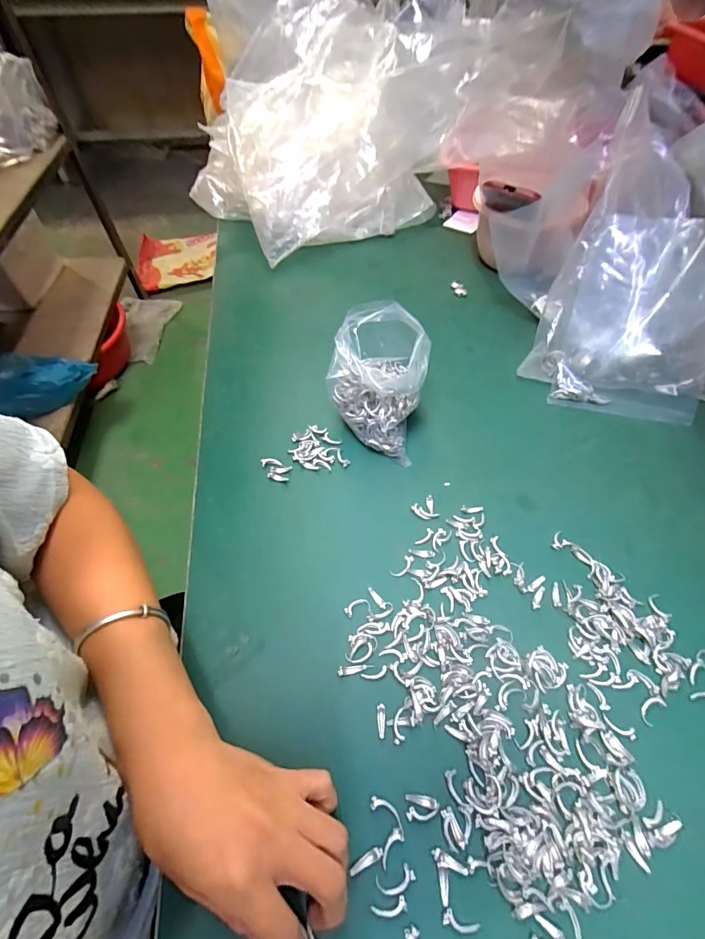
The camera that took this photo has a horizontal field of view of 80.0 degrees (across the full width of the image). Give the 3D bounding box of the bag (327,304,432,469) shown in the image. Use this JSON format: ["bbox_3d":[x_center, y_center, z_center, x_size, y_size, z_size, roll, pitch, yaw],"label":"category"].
[{"bbox_3d":[0.024,-0.089,0.421,0.089,0.098,0.113,9,55,5],"label":"bag"}]

